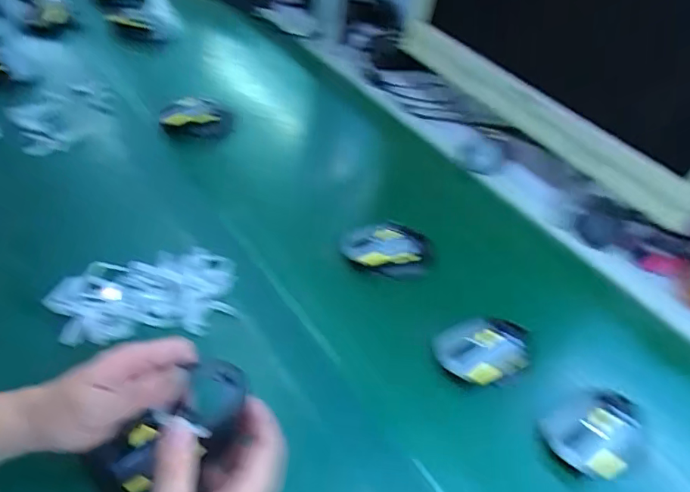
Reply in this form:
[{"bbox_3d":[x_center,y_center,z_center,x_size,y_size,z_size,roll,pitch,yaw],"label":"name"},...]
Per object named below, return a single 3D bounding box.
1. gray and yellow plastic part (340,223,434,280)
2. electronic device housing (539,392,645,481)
[{"bbox_3d":[0.054,0.009,0.600,0.116,0.046,0.064,3,46,-6],"label":"gray and yellow plastic part"},{"bbox_3d":[0.247,0.179,0.460,0.098,0.029,0.072,-16,49,-20],"label":"electronic device housing"}]

